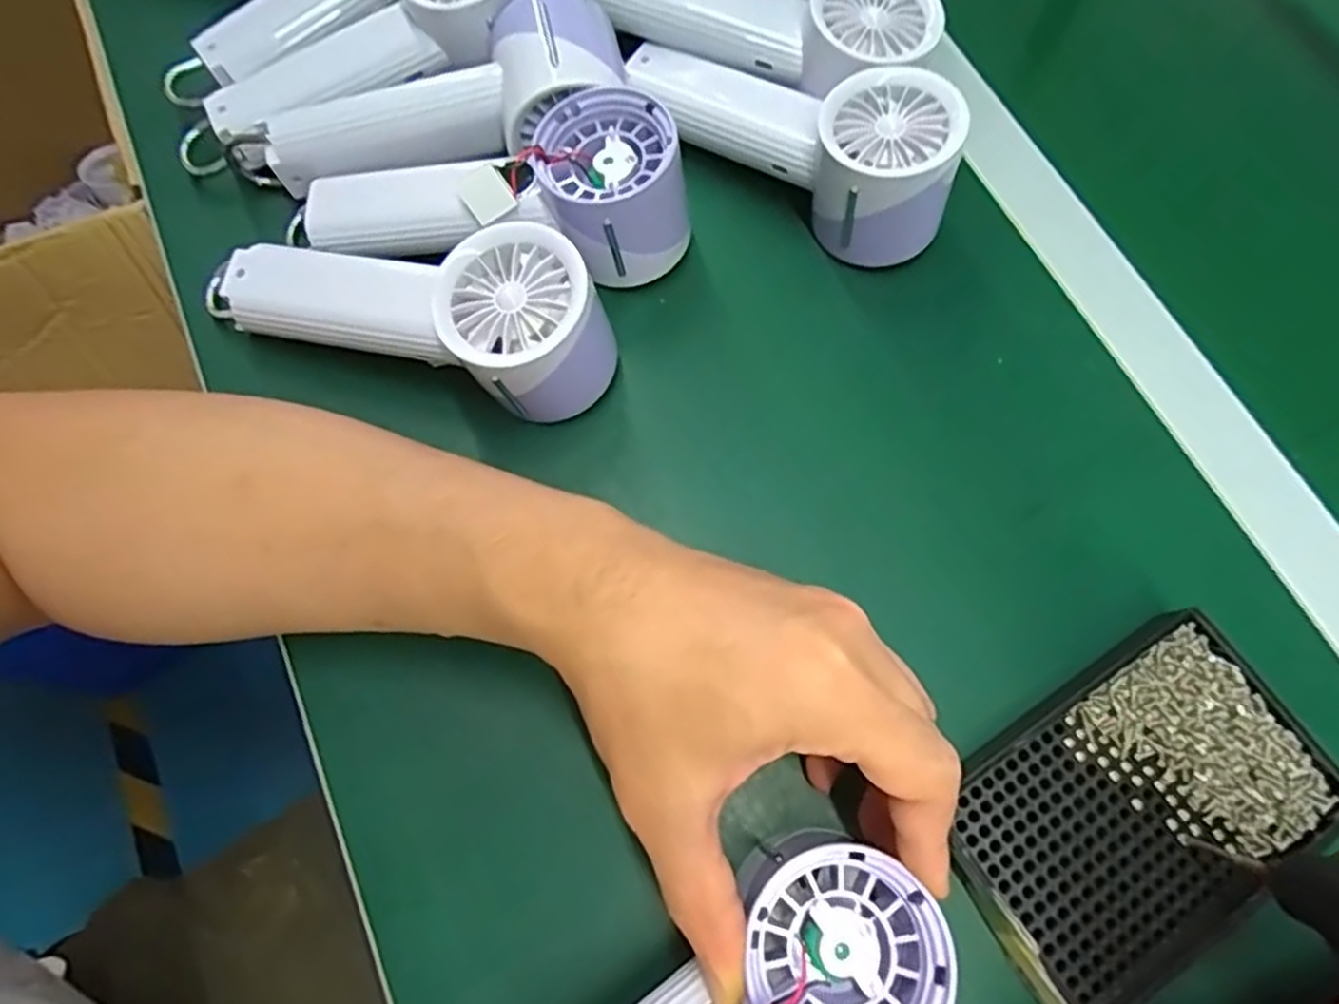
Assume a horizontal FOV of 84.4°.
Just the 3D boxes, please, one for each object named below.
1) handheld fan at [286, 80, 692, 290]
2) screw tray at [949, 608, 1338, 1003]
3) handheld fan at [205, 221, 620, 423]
[{"bbox_3d":[-0.088,-0.143,0.337,0.192,0.055,0.067,4,71,1],"label":"handheld fan"},{"bbox_3d":[0.173,0.114,0.277,0.139,0.019,0.091,-32,74,-11],"label":"screw tray"},{"bbox_3d":[-0.113,-0.087,0.312,0.181,0.058,0.057,17,72,5],"label":"handheld fan"}]

